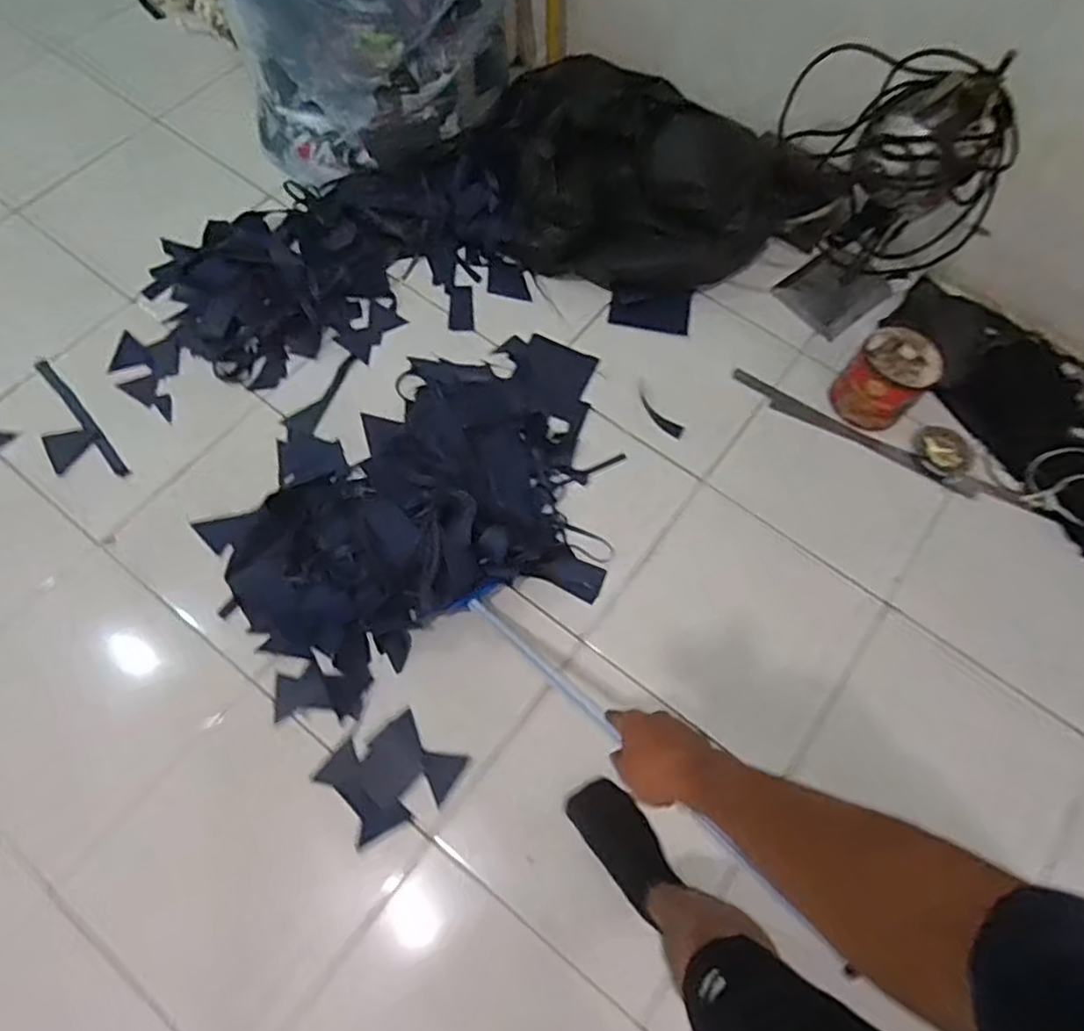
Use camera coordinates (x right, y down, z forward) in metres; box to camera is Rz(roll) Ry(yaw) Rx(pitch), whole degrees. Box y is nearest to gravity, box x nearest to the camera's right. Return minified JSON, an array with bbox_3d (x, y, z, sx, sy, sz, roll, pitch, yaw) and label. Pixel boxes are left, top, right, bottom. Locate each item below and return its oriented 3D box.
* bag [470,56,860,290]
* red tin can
[{"bbox_3d":[0.201,-0.714,1.470,0.727,0.238,0.347,6,69,-1],"label":"bag"},{"bbox_3d":[0.678,-0.267,1.350,0.147,0.161,0.148,-41,76,-16],"label":"red tin can"}]

